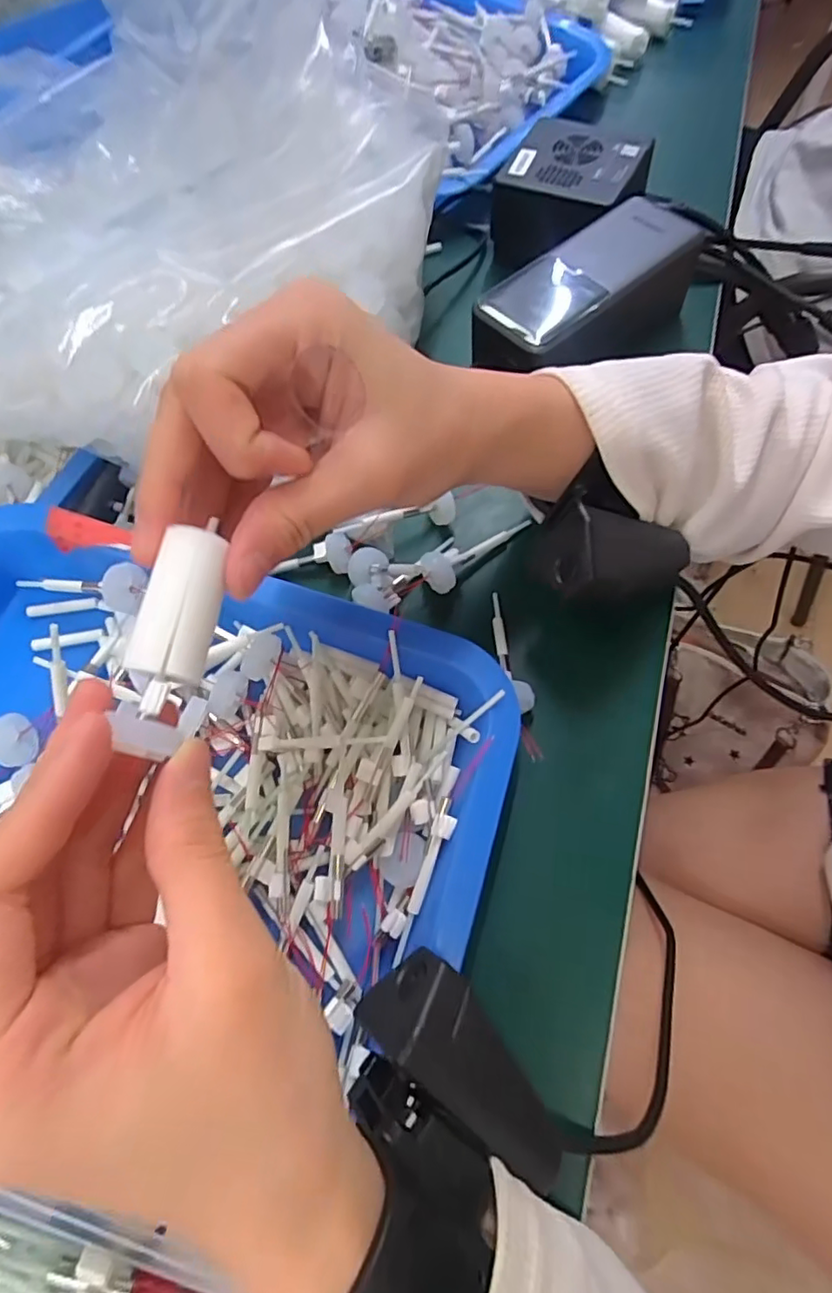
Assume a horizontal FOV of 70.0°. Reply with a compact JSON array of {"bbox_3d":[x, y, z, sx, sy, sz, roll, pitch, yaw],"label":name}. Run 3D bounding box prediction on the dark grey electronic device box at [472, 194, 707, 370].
[{"bbox_3d":[0.095,-0.188,0.333,0.131,0.048,0.062,-37,68,-12],"label":"dark grey electronic device box"}]

